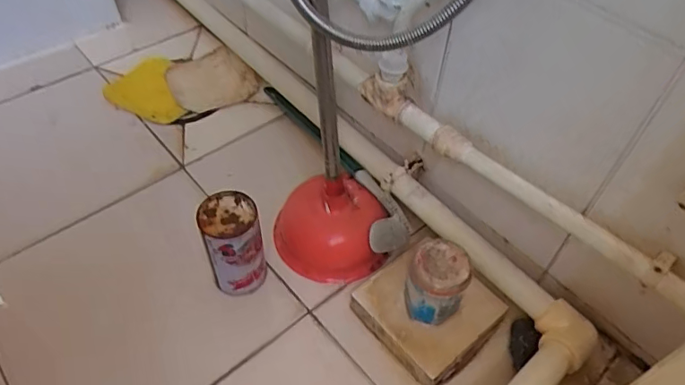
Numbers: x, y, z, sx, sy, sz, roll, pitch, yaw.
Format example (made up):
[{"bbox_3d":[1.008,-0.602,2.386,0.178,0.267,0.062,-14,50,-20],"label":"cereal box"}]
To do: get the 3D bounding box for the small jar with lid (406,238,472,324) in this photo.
[{"bbox_3d":[0.100,0.097,0.552,0.059,0.086,0.060,1,52,-2],"label":"small jar with lid"}]

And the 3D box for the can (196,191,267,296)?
[{"bbox_3d":[-0.125,0.062,0.601,0.061,0.125,0.064,1,52,-2],"label":"can"}]

